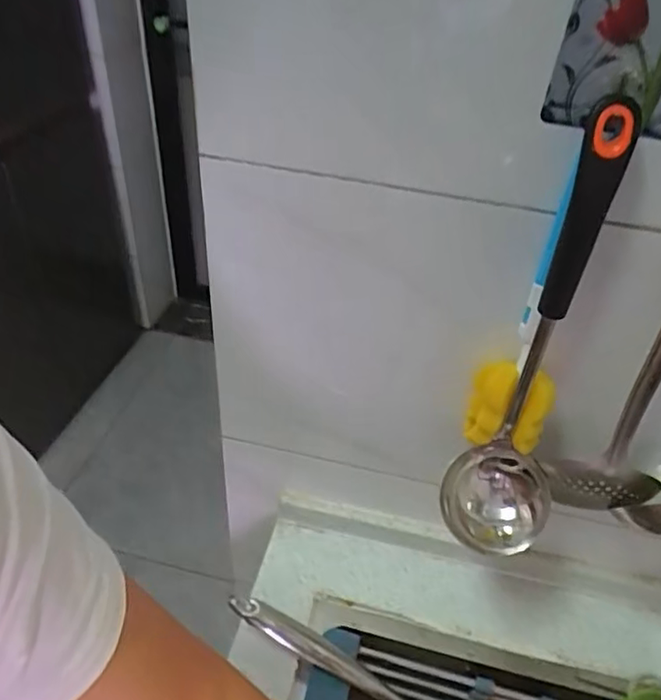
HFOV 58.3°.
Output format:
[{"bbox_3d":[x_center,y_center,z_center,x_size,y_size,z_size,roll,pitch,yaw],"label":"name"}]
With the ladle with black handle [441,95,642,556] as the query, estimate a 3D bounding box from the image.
[{"bbox_3d":[0.146,0.014,0.395,0.078,0.305,0.096,23,44,19],"label":"ladle with black handle"}]

